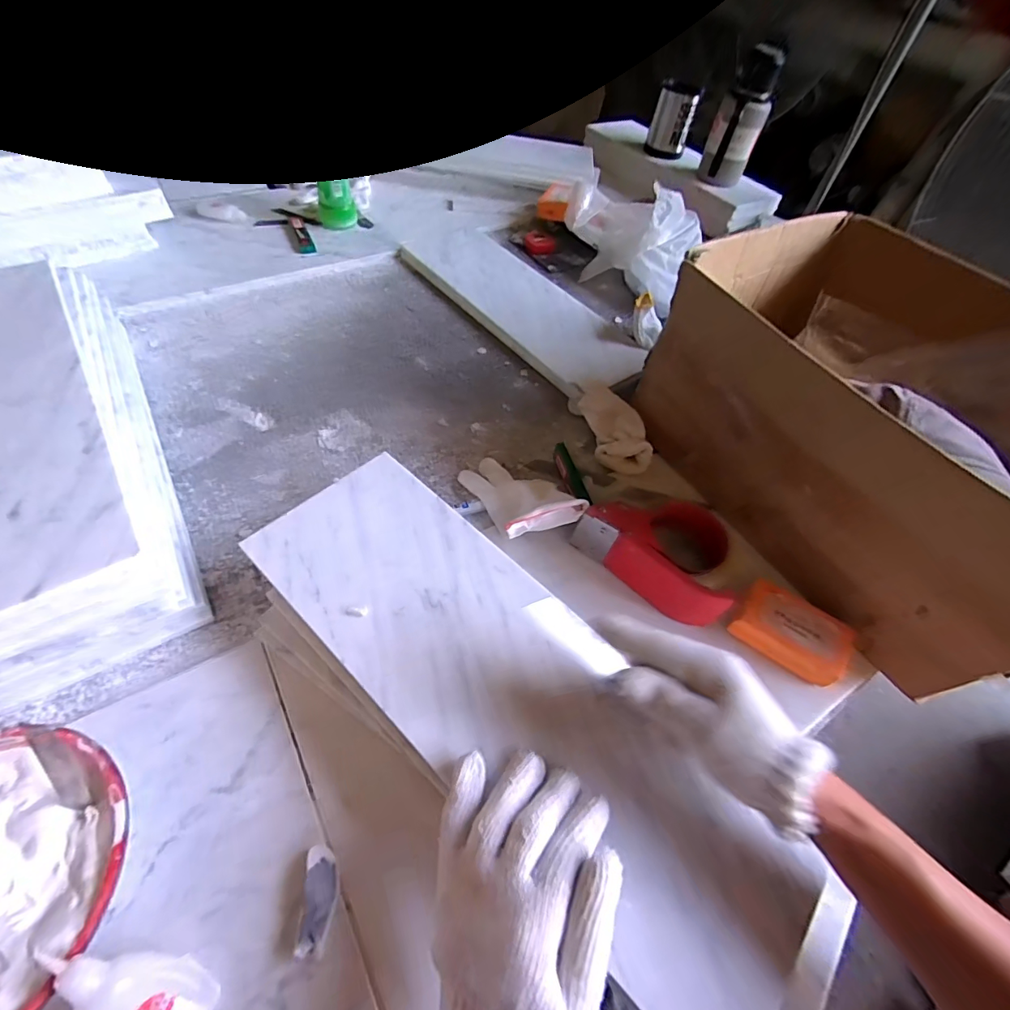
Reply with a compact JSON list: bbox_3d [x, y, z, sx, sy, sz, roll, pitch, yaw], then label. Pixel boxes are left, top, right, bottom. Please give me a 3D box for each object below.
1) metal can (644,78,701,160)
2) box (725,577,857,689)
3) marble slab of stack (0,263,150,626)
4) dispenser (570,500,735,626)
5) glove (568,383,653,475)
[{"bbox_3d":[0.360,-0.827,1.024,0.084,0.127,0.082,13,55,4],"label":"metal can"},{"bbox_3d":[0.262,0.113,0.428,0.097,0.030,0.062,37,58,21],"label":"box"},{"bbox_3d":[-0.436,-0.072,0.402,0.151,0.016,0.418,-27,60,-23],"label":"marble slab of stack"},{"bbox_3d":[0.151,0.038,0.457,0.146,0.057,0.091,32,57,18],"label":"dispenser"},{"bbox_3d":[0.127,-0.097,0.567,0.058,0.035,0.139,-12,55,-14],"label":"glove"}]

